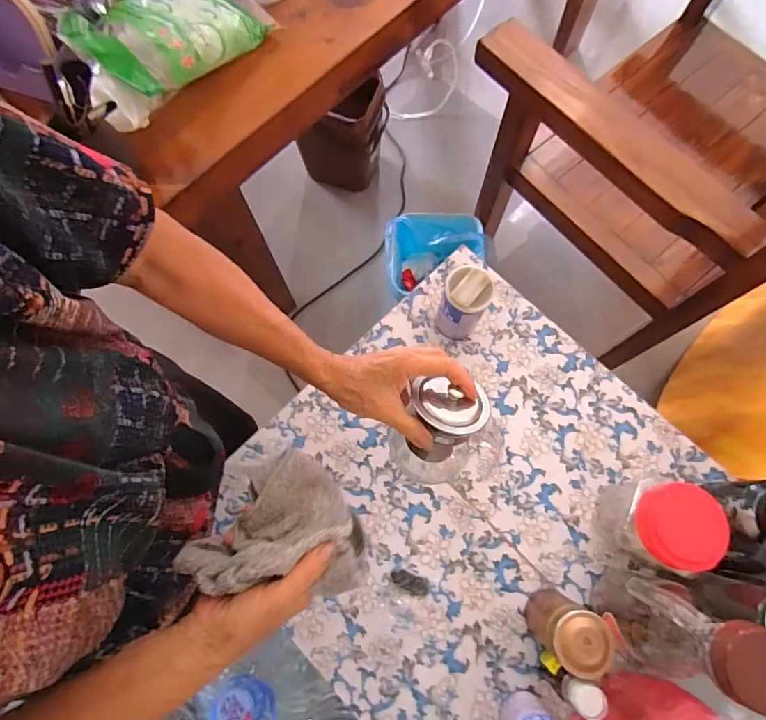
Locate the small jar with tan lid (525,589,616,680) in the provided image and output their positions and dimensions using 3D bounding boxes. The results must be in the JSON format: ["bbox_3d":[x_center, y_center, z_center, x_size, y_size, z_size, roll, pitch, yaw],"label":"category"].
[{"bbox_3d":[0.215,0.316,0.545,0.060,0.116,0.062,0,75,1],"label":"small jar with tan lid"}]

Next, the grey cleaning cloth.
[{"bbox_3d":[-0.079,0.154,0.374,0.126,0.055,0.115,-43,79,-10],"label":"grey cleaning cloth"}]

